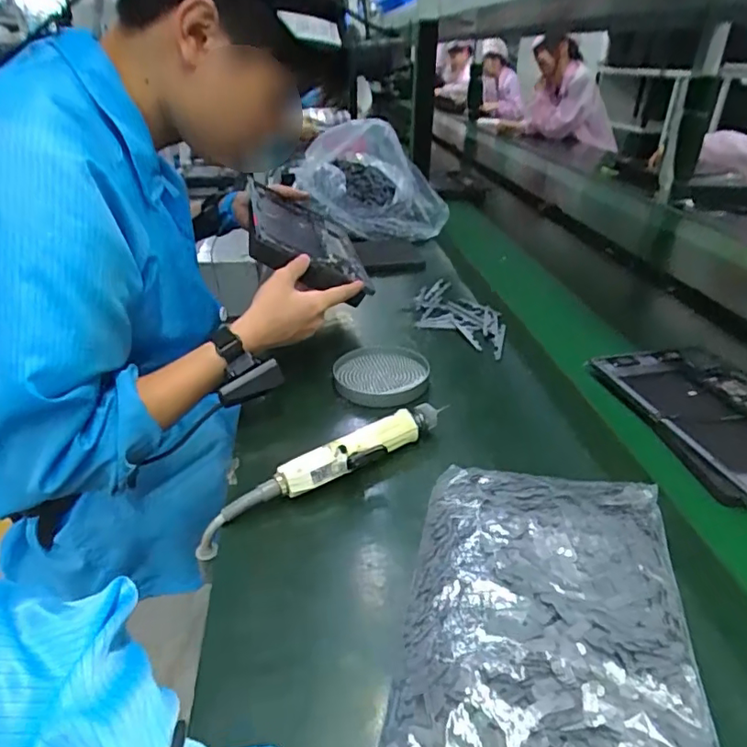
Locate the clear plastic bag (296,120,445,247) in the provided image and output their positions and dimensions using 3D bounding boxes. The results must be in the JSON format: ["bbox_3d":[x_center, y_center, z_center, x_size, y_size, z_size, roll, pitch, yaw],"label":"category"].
[{"bbox_3d":[-0.018,-0.425,1.211,0.275,0.230,0.290,-9,32,-16],"label":"clear plastic bag"}]

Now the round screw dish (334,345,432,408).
[{"bbox_3d":[0.009,0.005,0.669,0.110,0.027,0.121,0,31,0],"label":"round screw dish"}]

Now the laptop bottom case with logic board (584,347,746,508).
[{"bbox_3d":[0.372,0.040,0.597,0.171,0.016,0.259,-5,31,-10],"label":"laptop bottom case with logic board"}]

